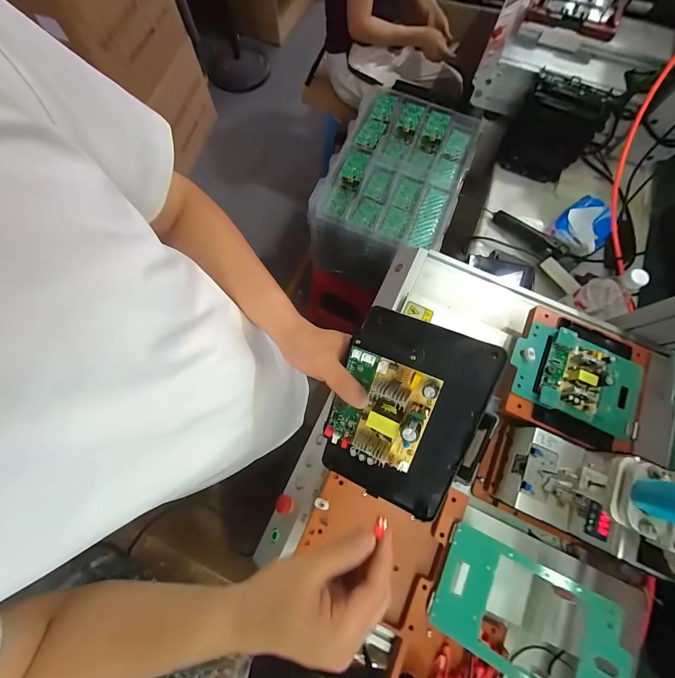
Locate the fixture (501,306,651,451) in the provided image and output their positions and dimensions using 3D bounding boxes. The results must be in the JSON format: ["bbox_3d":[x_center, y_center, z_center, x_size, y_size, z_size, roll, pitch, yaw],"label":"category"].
[{"bbox_3d":[0.385,0.061,0.469,0.195,0.033,0.194,23,76,5],"label":"fixture"}]

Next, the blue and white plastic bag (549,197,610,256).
[{"bbox_3d":[0.600,-0.270,0.726,0.143,0.048,0.119,-36,79,-10],"label":"blue and white plastic bag"}]

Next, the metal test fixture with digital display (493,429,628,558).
[{"bbox_3d":[0.318,0.203,0.420,0.102,0.107,0.120,25,76,5],"label":"metal test fixture with digital display"}]

